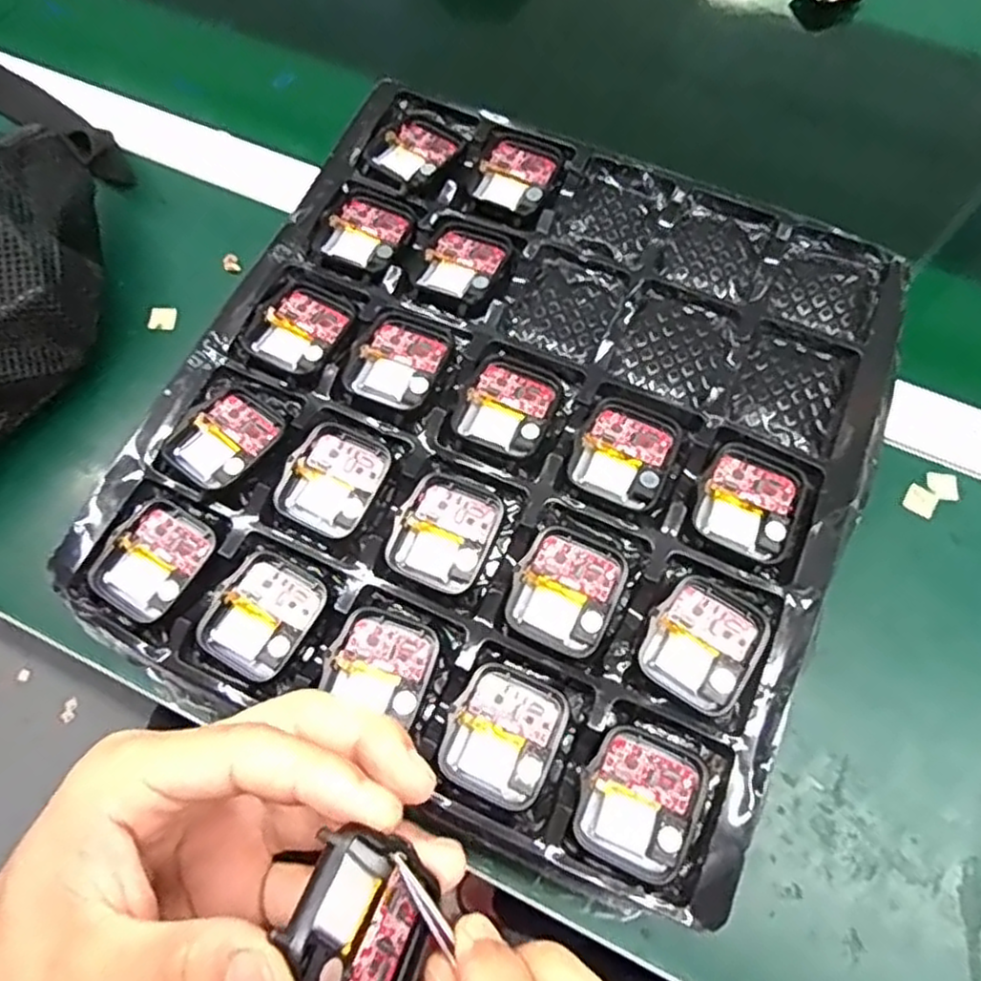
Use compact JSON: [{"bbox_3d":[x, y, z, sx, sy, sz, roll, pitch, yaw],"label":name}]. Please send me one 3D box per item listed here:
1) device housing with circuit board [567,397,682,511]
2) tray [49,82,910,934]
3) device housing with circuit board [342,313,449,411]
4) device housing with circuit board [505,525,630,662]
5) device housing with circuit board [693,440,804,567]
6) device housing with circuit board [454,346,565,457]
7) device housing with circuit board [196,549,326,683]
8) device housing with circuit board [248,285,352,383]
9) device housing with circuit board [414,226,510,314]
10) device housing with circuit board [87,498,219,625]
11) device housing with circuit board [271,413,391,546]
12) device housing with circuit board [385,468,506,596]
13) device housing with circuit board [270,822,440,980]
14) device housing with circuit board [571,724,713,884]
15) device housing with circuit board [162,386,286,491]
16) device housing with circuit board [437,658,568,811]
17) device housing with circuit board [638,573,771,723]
[{"bbox_3d":[0.053,-0.016,0.276,0.036,0.005,0.042,24,70,10],"label":"device housing with circuit board"},{"bbox_3d":[0.009,-0.028,0.286,0.261,0.017,0.288,23,70,10],"label":"tray"},{"bbox_3d":[-0.038,-0.055,0.294,0.036,0.004,0.040,20,69,9],"label":"device housing with circuit board"},{"bbox_3d":[0.028,0.038,0.260,0.037,0.007,0.042,25,70,11],"label":"device housing with circuit board"},{"bbox_3d":[0.099,0.004,0.267,0.036,0.004,0.044,22,70,10],"label":"device housing with circuit board"},{"bbox_3d":[0.008,-0.036,0.287,0.037,0.004,0.043,24,70,10],"label":"device housing with circuit board"},{"bbox_3d":[-0.085,0.046,0.261,0.036,0.006,0.043,27,71,11],"label":"device housing with circuit board"},{"bbox_3d":[-0.081,-0.068,0.301,0.035,0.004,0.042,23,70,10],"label":"device housing with circuit board"},{"bbox_3d":[-0.013,-0.099,0.314,0.035,0.006,0.043,23,70,10],"label":"device housing with circuit board"},{"bbox_3d":[-0.128,0.027,0.271,0.037,0.008,0.044,30,71,12],"label":"device housing with circuit board"},{"bbox_3d":[-0.062,-0.005,0.280,0.036,0.005,0.045,28,71,12],"label":"device housing with circuit board"},{"bbox_3d":[-0.017,0.016,0.269,0.036,0.005,0.044,23,70,10],"label":"device housing with circuit board"},{"bbox_3d":[-0.031,0.108,0.175,0.005,0.044,0.036,-9,35,37],"label":"device housing with circuit board"},{"bbox_3d":[0.051,0.104,0.235,0.038,0.008,0.041,25,70,10],"label":"device housing with circuit board"},{"bbox_3d":[-0.107,-0.020,0.285,0.035,0.009,0.042,36,73,14],"label":"device housing with circuit board"},{"bbox_3d":[0.005,0.084,0.244,0.037,0.006,0.043,25,70,11],"label":"device housing with circuit board"},{"bbox_3d":[0.076,0.054,0.252,0.037,0.006,0.043,35,72,14],"label":"device housing with circuit board"}]

